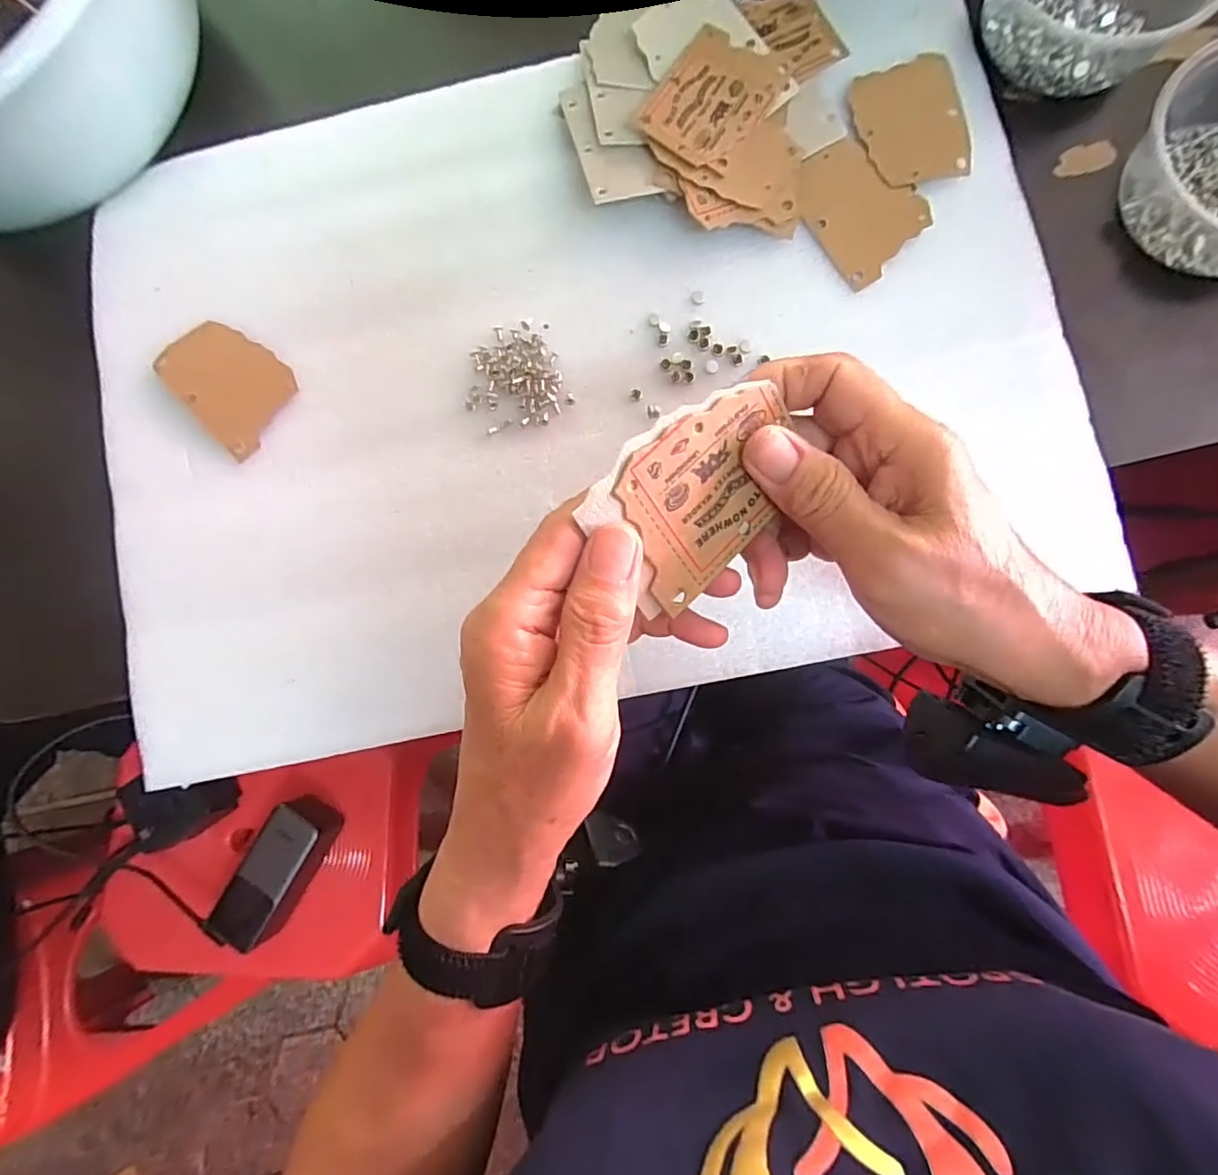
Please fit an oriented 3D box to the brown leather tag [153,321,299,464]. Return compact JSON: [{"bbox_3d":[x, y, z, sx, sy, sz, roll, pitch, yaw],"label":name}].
[{"bbox_3d":[-0.214,-0.117,0.316,0.054,0.006,0.077,-44,87,-9],"label":"brown leather tag"}]

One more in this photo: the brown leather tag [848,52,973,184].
[{"bbox_3d":[0.164,-0.253,0.306,0.055,0.004,0.074,-10,83,4],"label":"brown leather tag"}]

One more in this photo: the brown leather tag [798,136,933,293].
[{"bbox_3d":[0.135,-0.206,0.304,0.055,0.004,0.075,-32,84,1],"label":"brown leather tag"}]

